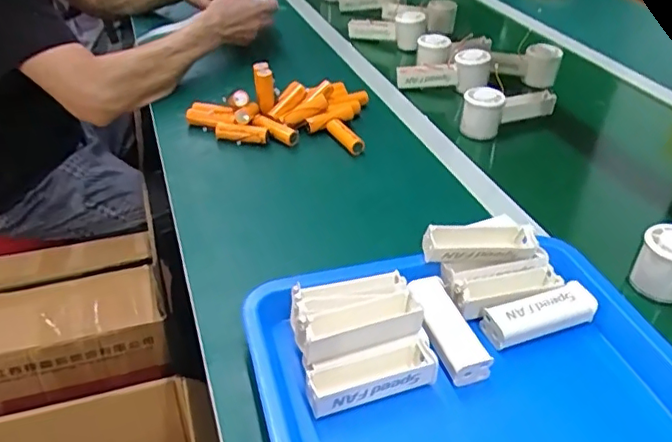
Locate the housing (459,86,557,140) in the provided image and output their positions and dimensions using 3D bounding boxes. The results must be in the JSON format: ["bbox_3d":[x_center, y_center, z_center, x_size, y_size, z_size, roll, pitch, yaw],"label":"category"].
[{"bbox_3d":[0.261,-0.167,0.851,0.155,0.063,0.050,-14,40,-20],"label":"housing"}]

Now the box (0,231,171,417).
[{"bbox_3d":[-0.481,0.156,0.900,0.400,0.129,0.247,-11,39,-16],"label":"box"}]

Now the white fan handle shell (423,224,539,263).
[{"bbox_3d":[0.137,0.023,0.541,0.106,0.034,0.026,-3,37,-6],"label":"white fan handle shell"}]

